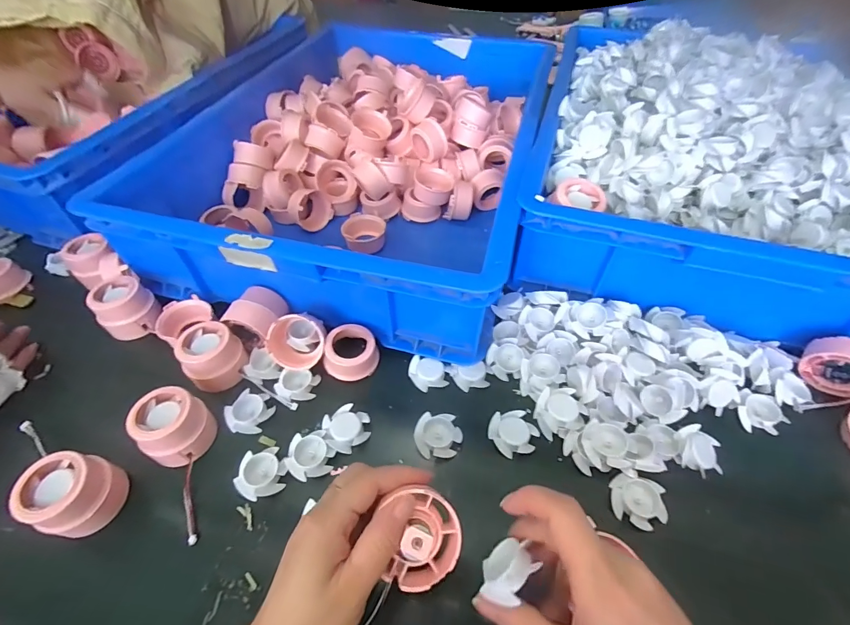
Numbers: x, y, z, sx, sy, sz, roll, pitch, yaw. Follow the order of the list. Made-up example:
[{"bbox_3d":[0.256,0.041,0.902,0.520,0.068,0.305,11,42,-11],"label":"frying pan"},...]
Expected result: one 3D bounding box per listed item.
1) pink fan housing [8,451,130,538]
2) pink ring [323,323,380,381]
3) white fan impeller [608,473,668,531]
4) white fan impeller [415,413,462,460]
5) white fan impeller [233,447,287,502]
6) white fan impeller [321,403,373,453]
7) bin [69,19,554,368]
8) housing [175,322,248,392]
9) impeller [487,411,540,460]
[{"bbox_3d":[-0.270,0.139,0.310,0.049,0.051,0.053,0,50,0],"label":"pink fan housing"},{"bbox_3d":[-0.073,0.041,0.404,0.047,0.034,0.049,0,50,0],"label":"pink ring"},{"bbox_3d":[0.166,0.148,0.315,0.038,0.013,0.035,0,50,0],"label":"white fan impeller"},{"bbox_3d":[0.012,0.108,0.353,0.040,0.014,0.038,3,51,3],"label":"white fan impeller"},{"bbox_3d":[-0.135,0.132,0.333,0.039,0.009,0.036,-19,53,-14],"label":"white fan impeller"},{"bbox_3d":[-0.070,0.104,0.360,0.037,0.013,0.039,0,50,0],"label":"white fan impeller"},{"bbox_3d":[-0.082,-0.240,0.575,0.456,0.125,0.595,12,52,10],"label":"bin"},{"bbox_3d":[-0.209,0.040,0.392,0.053,0.043,0.052,32,58,24],"label":"housing"},{"bbox_3d":[0.077,0.106,0.354,0.040,0.009,0.037,-14,52,-11],"label":"impeller"}]

